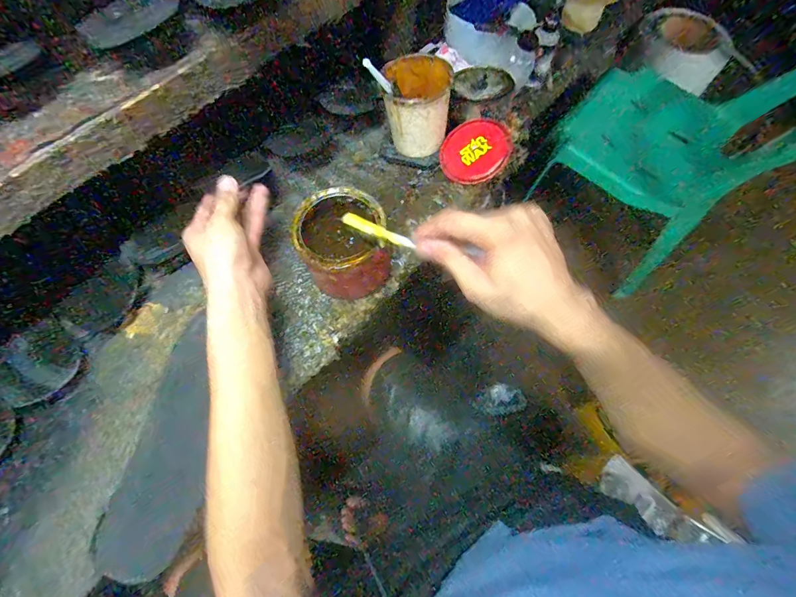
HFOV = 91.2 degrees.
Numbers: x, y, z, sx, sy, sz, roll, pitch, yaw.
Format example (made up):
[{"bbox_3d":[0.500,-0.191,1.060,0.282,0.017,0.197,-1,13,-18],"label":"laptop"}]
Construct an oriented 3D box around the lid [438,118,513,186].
[{"bbox_3d":[0.106,-0.203,0.538,0.092,0.010,0.087,-1,86,20],"label":"lid"}]

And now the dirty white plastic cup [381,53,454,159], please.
[{"bbox_3d":[0.022,-0.258,0.519,0.096,0.102,0.088,1,67,-3],"label":"dirty white plastic cup"}]

